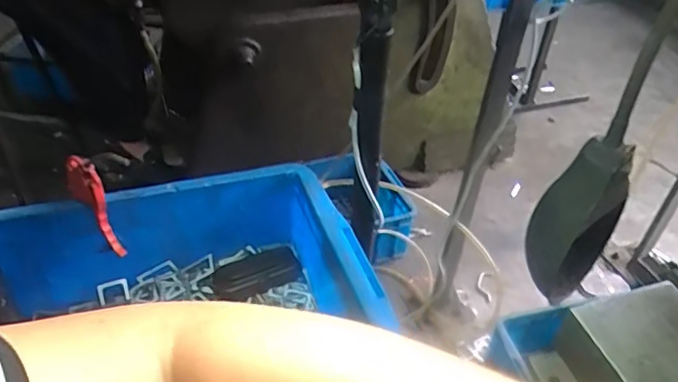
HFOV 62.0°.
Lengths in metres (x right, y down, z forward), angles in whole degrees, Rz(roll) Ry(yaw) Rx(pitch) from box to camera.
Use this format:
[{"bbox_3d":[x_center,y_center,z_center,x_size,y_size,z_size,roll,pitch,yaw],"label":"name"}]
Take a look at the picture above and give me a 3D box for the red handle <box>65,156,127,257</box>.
[{"bbox_3d":[-0.275,0.018,0.629,0.046,0.134,0.014,18,42,17],"label":"red handle"}]

